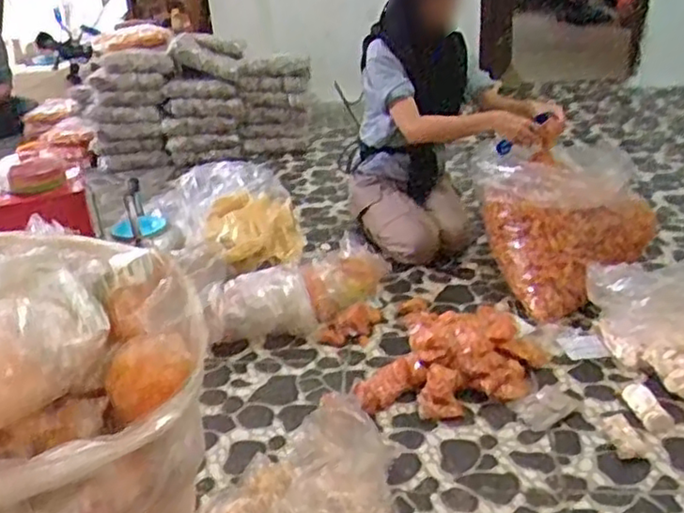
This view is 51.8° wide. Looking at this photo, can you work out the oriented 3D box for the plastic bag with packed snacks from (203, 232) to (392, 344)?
[{"bbox_3d":[-0.097,0.072,1.734,0.492,0.144,0.202,-12,27,-17],"label":"plastic bag with packed snacks"}]

